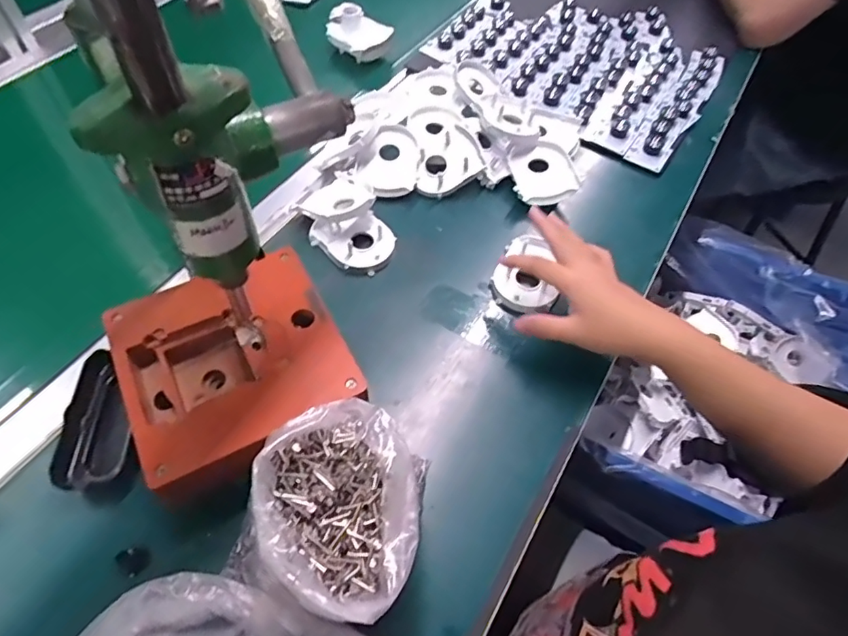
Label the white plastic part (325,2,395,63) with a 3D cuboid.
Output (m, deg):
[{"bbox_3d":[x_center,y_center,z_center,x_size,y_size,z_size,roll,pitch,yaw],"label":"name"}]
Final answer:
[{"bbox_3d":[-0.091,-0.384,0.718,0.089,0.042,0.058,19,57,10],"label":"white plastic part"}]

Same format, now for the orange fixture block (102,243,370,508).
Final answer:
[{"bbox_3d":[-0.139,0.044,0.410,0.148,0.068,0.156,-24,60,-19],"label":"orange fixture block"}]

